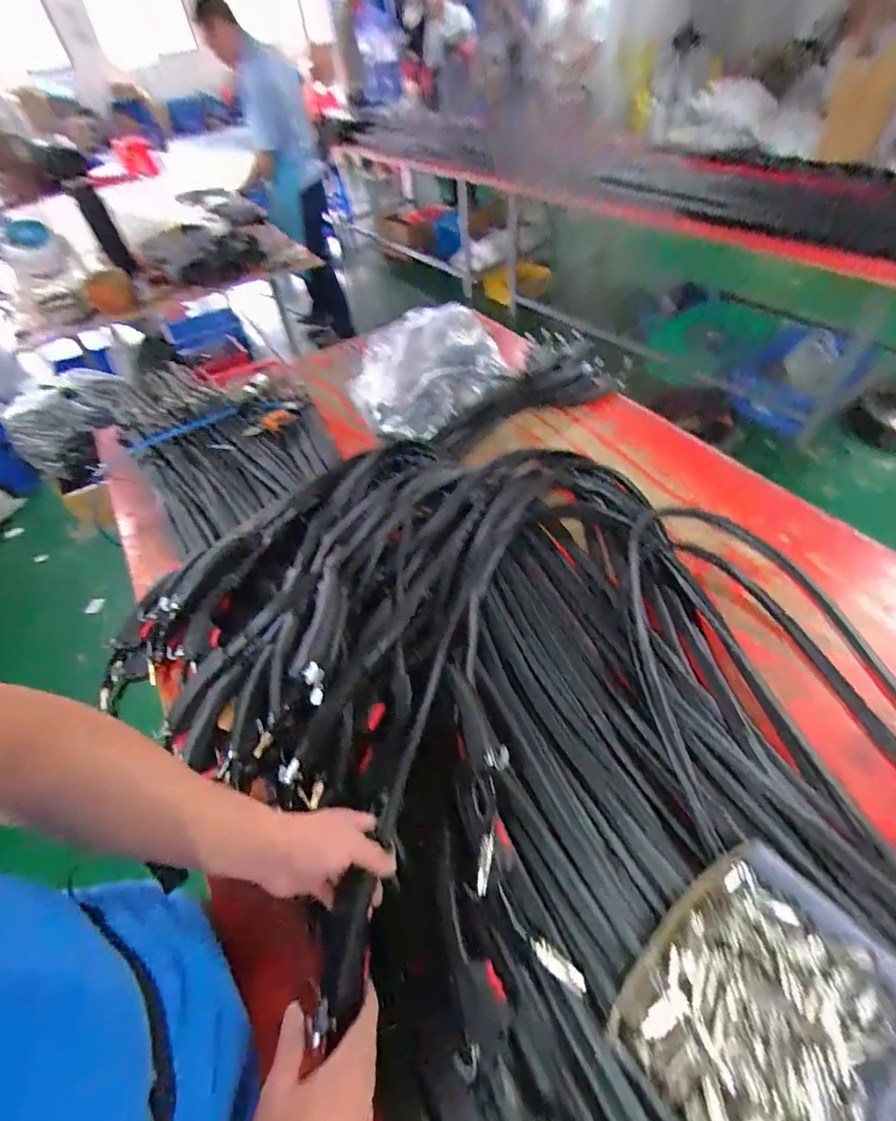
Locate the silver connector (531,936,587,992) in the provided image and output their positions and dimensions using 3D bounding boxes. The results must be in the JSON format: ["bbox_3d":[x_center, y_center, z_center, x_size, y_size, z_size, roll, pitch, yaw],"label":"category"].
[{"bbox_3d":[0.115,0.424,0.504,0.064,0.016,0.018,28,58,27],"label":"silver connector"}]

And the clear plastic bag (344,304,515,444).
[{"bbox_3d":[-0.040,-0.513,1.244,0.450,0.149,0.336,-28,52,-17],"label":"clear plastic bag"}]

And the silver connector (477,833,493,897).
[{"bbox_3d":[0.041,0.338,0.533,0.014,0.009,0.059,8,70,8],"label":"silver connector"}]

